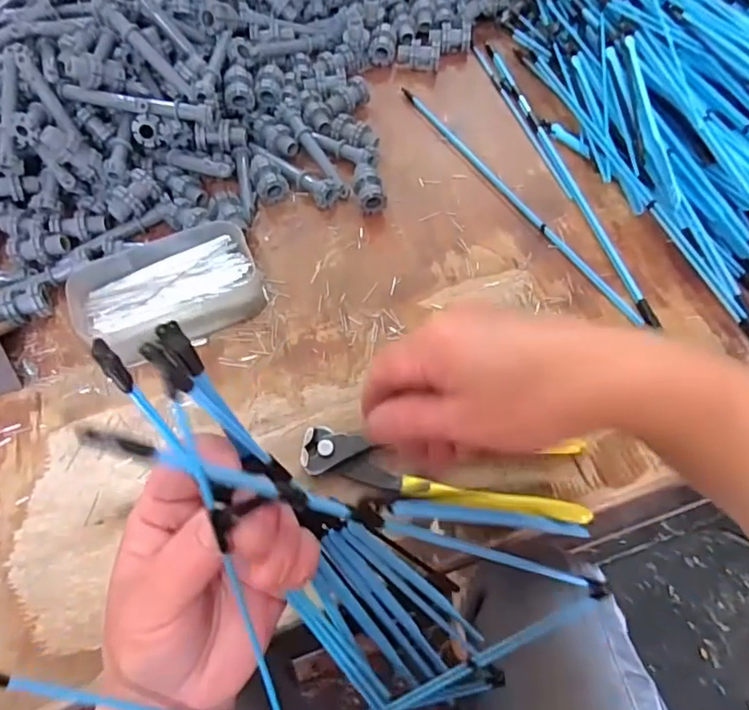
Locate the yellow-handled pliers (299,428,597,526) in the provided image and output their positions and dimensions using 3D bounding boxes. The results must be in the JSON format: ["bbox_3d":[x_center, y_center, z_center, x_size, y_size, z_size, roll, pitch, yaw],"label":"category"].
[{"bbox_3d":[0.041,0.068,0.327,0.166,0.016,0.043,3,62,4],"label":"yellow-handled pliers"}]

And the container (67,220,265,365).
[{"bbox_3d":[-0.139,-0.046,0.377,0.118,0.032,0.085,-21,63,-8],"label":"container"}]

